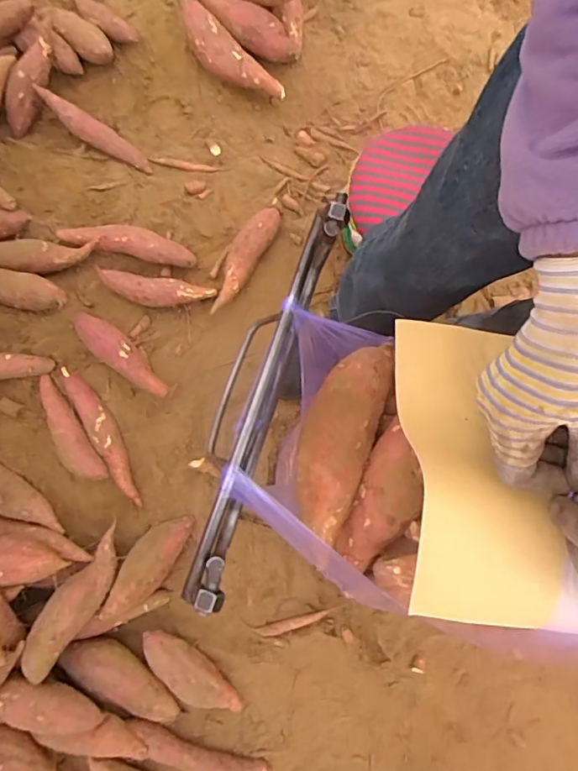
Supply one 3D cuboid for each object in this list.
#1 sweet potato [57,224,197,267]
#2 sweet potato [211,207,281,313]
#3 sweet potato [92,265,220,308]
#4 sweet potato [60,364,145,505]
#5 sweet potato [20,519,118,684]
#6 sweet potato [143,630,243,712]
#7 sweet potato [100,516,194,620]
[{"bbox_3d":[-0.315,-0.281,0.991,0.266,0.053,0.062,13,77,-3],"label":"sweet potato"},{"bbox_3d":[-0.092,-0.258,1.017,0.065,0.050,0.252,29,76,1],"label":"sweet potato"},{"bbox_3d":[-0.258,-0.181,0.971,0.228,0.050,0.059,10,77,-3],"label":"sweet potato"},{"bbox_3d":[-0.323,0.084,0.887,0.051,0.045,0.266,-32,82,-11],"label":"sweet potato"},{"bbox_3d":[-0.334,0.335,0.798,0.069,0.056,0.241,27,59,5],"label":"sweet potato"},{"bbox_3d":[-0.164,0.490,0.858,0.204,0.072,0.072,34,77,2],"label":"sweet potato"},{"bbox_3d":[-0.244,0.312,0.880,0.073,0.072,0.201,31,76,2],"label":"sweet potato"}]

